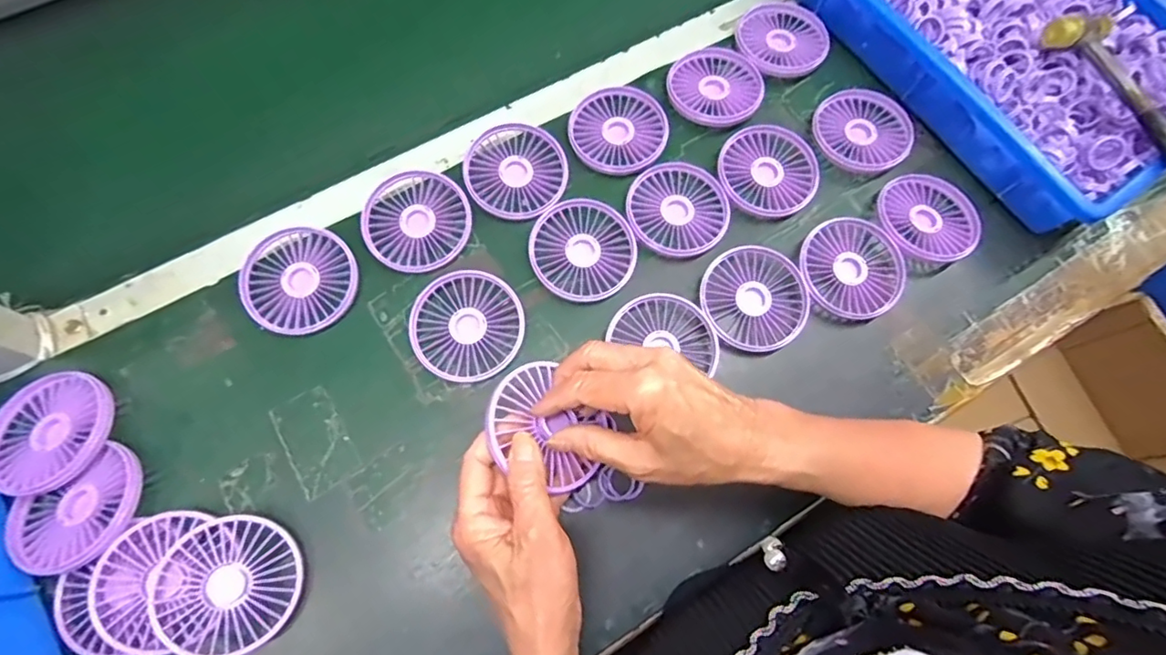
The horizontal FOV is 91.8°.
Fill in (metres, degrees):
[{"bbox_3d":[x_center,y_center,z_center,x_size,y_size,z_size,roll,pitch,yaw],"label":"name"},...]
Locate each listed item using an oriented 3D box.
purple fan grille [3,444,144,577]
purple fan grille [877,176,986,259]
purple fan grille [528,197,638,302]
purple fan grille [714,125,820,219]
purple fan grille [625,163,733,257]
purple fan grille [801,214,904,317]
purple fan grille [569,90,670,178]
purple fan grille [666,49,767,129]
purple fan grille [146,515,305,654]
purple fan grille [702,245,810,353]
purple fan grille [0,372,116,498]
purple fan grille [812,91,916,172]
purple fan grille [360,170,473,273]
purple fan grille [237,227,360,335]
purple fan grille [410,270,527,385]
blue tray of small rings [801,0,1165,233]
[{"bbox_3d":[-0.345,0.129,0.392,0.083,0.028,0.069,-33,75,-13],"label":"purple fan grille"},{"bbox_3d":[0.303,-0.096,0.497,0.087,0.023,0.082,1,71,-2],"label":"purple fan grille"},{"bbox_3d":[-0.001,-0.065,0.471,0.084,0.009,0.087,21,71,5],"label":"purple fan grille"},{"bbox_3d":[0.165,-0.140,0.502,0.088,0.011,0.083,1,71,-2],"label":"purple fan grille"},{"bbox_3d":[0.083,-0.103,0.488,0.087,0.007,0.085,1,71,-2],"label":"purple fan grille"},{"bbox_3d":[0.226,-0.048,0.481,0.085,0.021,0.086,1,71,-2],"label":"purple fan grille"},{"bbox_3d":[0.032,-0.177,0.511,0.087,0.010,0.085,1,71,-2],"label":"purple fan grille"},{"bbox_3d":[0.125,-0.222,0.526,0.081,0.020,0.086,1,71,-2],"label":"purple fan grille"},{"bbox_3d":[-0.237,0.173,0.378,0.085,0.006,0.085,7,69,-18],"label":"purple fan grille"},{"bbox_3d":[0.140,-0.024,0.464,0.085,0.015,0.085,-24,73,-10],"label":"purple fan grille"},{"bbox_3d":[-0.388,0.078,0.411,0.089,0.022,0.084,1,71,-2],"label":"purple fan grille"},{"bbox_3d":[0.256,-0.180,0.522,0.085,0.018,0.079,-2,71,-3],"label":"purple fan grille"},{"bbox_3d":[-0.139,-0.090,0.474,0.087,0.014,0.084,1,71,-2],"label":"purple fan grille"},{"bbox_3d":[-0.228,-0.038,0.456,0.086,0.017,0.084,1,71,-2],"label":"purple fan grille"},{"bbox_3d":[-0.092,-0.001,0.451,0.087,0.014,0.086,1,71,-2],"label":"purple fan grille"},{"bbox_3d":[0.398,-0.286,0.543,0.250,0.076,0.379,-35,75,-13],"label":"blue tray of small rings"}]

